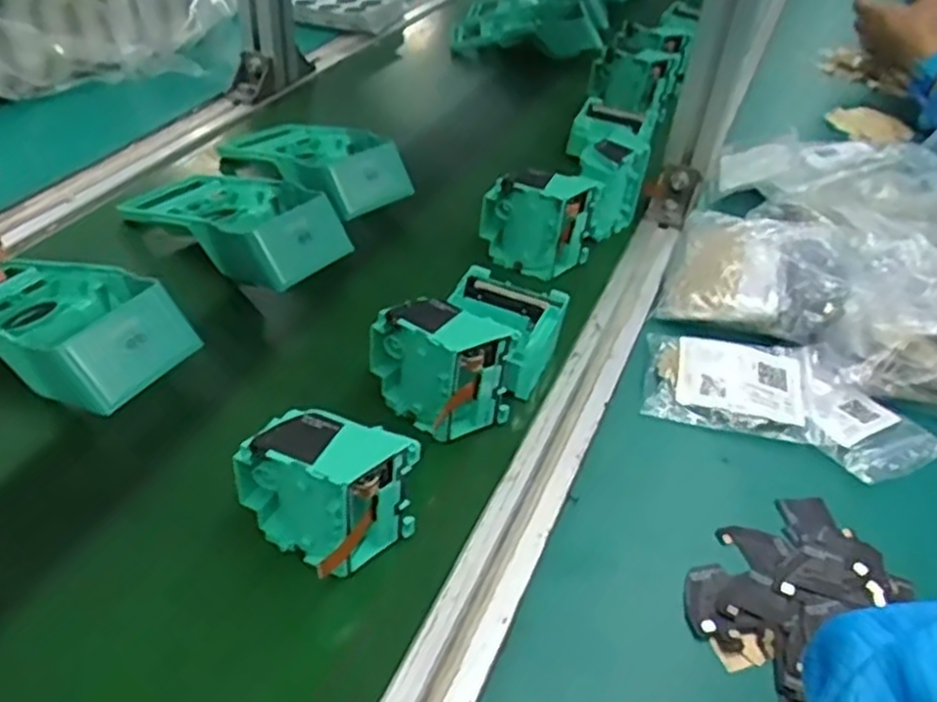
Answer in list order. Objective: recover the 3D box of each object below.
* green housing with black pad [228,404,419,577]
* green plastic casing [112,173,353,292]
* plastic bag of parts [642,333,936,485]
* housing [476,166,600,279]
[{"bbox_3d":[-0.072,0.069,0.369,0.083,0.075,0.040,17,42,12],"label":"green housing with black pad"},{"bbox_3d":[-0.183,-0.105,0.577,0.186,0.050,0.099,32,47,27],"label":"green plastic casing"},{"bbox_3d":[0.207,0.030,0.489,0.181,0.022,0.088,18,42,13],"label":"plastic bag of parts"},{"bbox_3d":[0.052,-0.100,0.574,0.082,0.076,0.036,11,41,6],"label":"housing"}]

